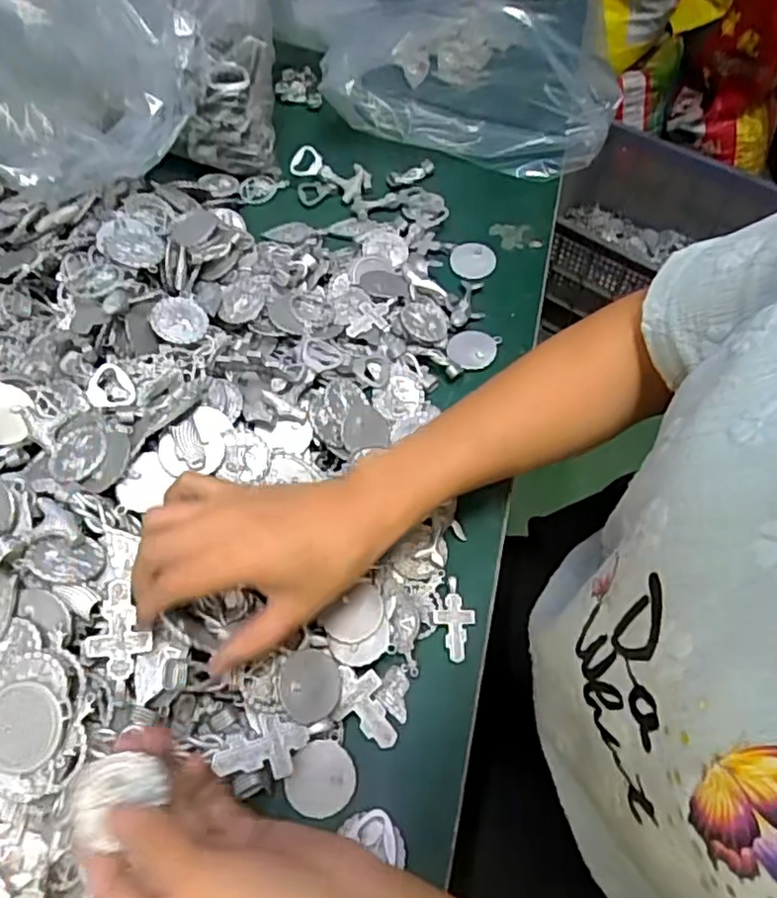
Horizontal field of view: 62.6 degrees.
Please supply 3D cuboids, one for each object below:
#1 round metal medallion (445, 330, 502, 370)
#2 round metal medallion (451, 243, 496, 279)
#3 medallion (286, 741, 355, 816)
[{"bbox_3d":[0.065,-0.077,0.493,0.036,0.004,0.038,0,59,0],"label":"round metal medallion"},{"bbox_3d":[0.071,-0.159,0.540,0.037,0.007,0.035,0,59,0],"label":"round metal medallion"},{"bbox_3d":[-0.036,0.175,0.339,0.035,0.004,0.036,3,69,-9],"label":"medallion"}]

